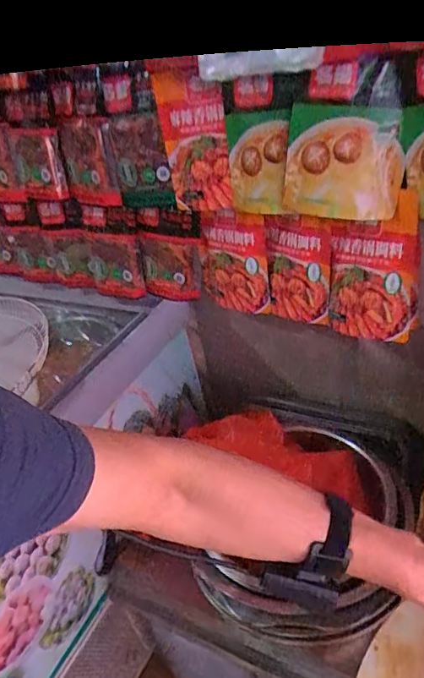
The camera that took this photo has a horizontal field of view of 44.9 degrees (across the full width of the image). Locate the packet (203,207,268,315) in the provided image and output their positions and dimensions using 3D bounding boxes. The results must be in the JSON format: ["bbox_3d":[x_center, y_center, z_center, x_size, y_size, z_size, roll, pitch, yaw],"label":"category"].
[{"bbox_3d":[0.040,-0.161,1.096,0.166,0.238,0.034,10,41,30],"label":"packet"}]

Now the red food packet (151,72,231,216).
[{"bbox_3d":[-0.034,-0.373,0.986,0.148,0.245,0.049,9,40,29],"label":"red food packet"}]

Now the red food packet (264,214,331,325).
[{"bbox_3d":[0.171,-0.136,1.022,0.142,0.223,0.035,16,43,35],"label":"red food packet"}]

